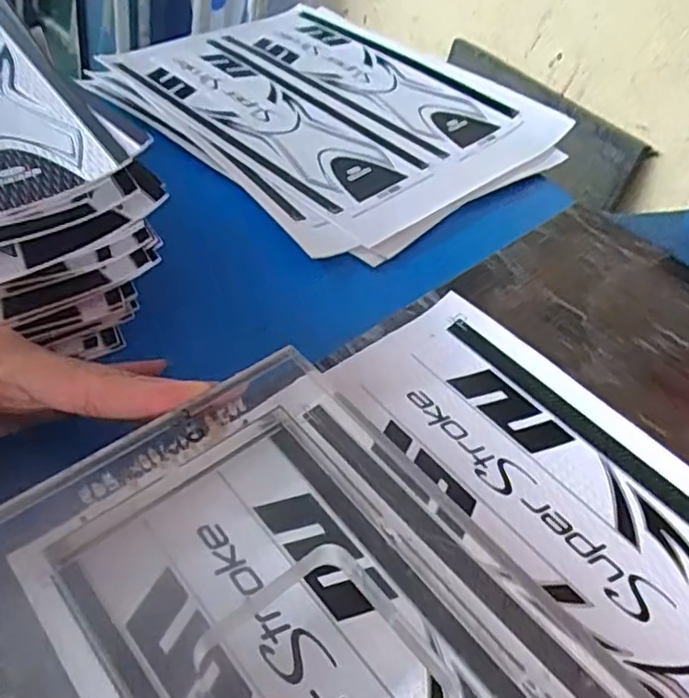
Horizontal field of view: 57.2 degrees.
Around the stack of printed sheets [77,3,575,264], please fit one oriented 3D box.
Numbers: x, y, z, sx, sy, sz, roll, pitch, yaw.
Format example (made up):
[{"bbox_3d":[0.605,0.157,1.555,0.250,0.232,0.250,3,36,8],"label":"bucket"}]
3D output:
[{"bbox_3d":[-0.019,-0.207,0.521,0.267,0.020,0.335,-31,58,-30],"label":"stack of printed sheets"}]

